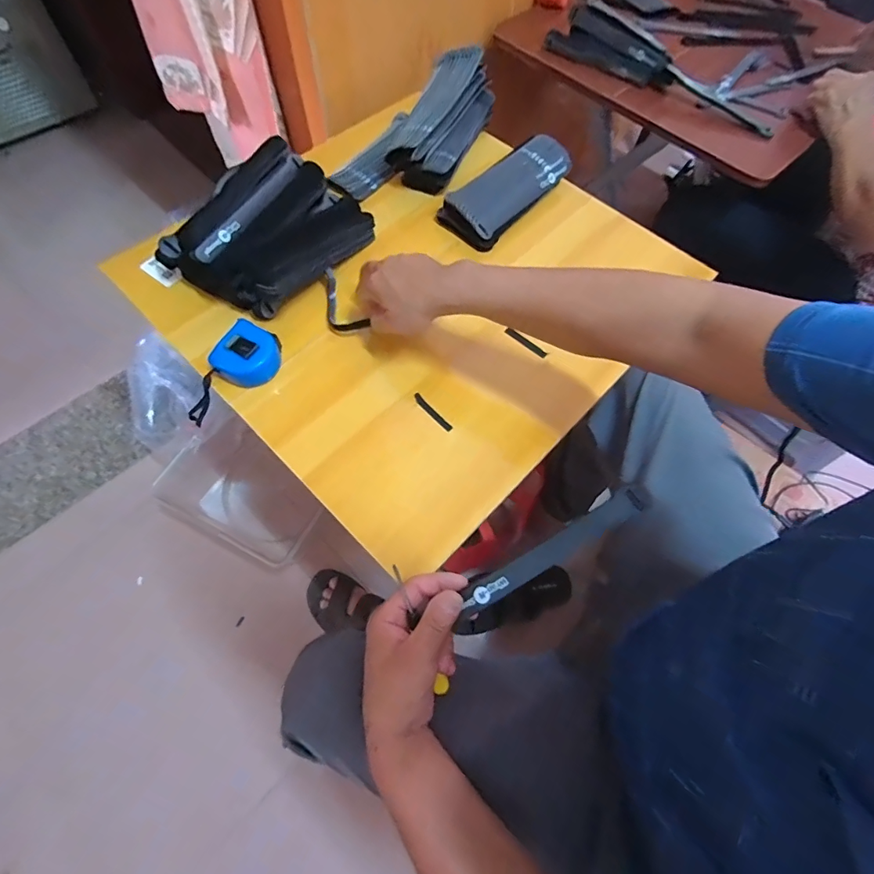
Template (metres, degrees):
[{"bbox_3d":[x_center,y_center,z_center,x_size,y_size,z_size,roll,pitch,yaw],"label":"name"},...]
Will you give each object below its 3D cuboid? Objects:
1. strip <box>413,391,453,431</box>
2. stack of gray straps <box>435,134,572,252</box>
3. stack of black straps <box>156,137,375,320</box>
[{"bbox_3d":[-0.005,-0.029,0.523,0.009,0.007,0.062,-39,72,-18],"label":"strip"},{"bbox_3d":[0.105,-0.355,0.646,0.205,0.047,0.088,-41,73,-18],"label":"stack of gray straps"},{"bbox_3d":[-0.204,-0.270,0.576,0.158,0.073,0.238,31,68,12],"label":"stack of black straps"}]

